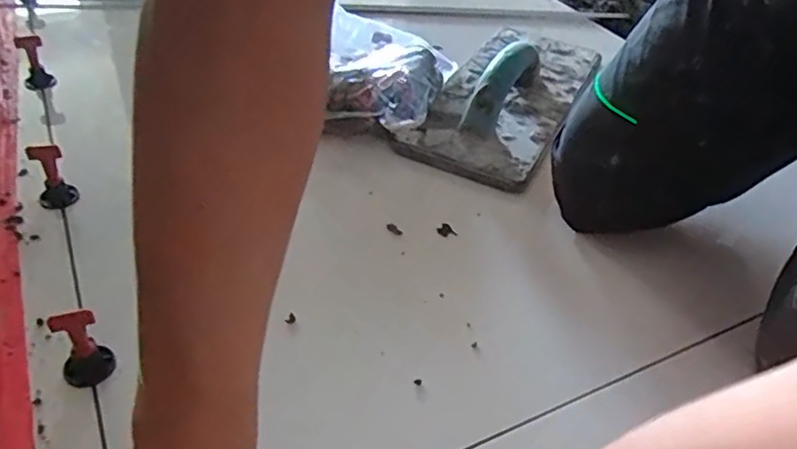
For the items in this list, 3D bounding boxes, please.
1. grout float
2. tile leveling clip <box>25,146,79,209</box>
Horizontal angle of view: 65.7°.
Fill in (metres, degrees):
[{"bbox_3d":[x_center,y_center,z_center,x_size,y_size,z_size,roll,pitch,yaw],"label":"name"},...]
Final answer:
[{"bbox_3d":[0.132,-0.165,0.695,0.140,0.074,0.355,21,42,17],"label":"grout float"},{"bbox_3d":[-0.288,-0.040,0.513,0.028,0.051,0.029,-19,46,-28],"label":"tile leveling clip"}]

